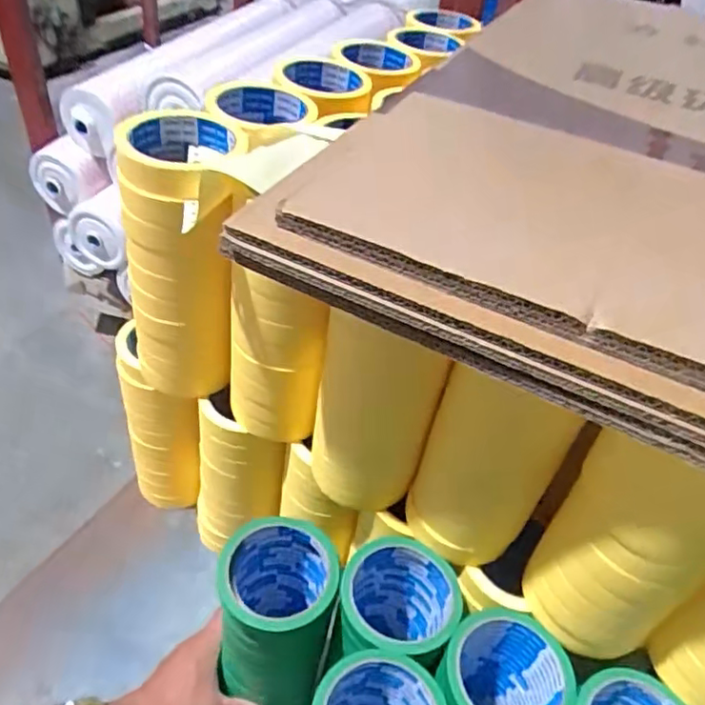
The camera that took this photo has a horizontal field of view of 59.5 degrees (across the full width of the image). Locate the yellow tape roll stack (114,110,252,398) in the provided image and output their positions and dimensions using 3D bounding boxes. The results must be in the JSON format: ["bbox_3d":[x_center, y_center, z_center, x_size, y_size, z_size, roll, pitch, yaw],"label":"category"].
[{"bbox_3d":[-0.144,-0.065,0.531,0.105,0.235,0.109,2,43,-5],"label":"yellow tape roll stack"}]

